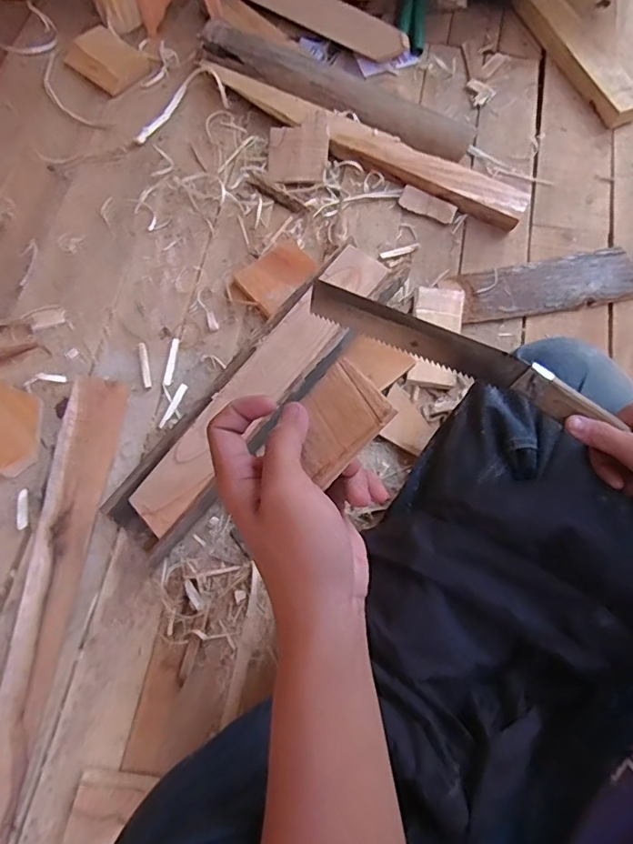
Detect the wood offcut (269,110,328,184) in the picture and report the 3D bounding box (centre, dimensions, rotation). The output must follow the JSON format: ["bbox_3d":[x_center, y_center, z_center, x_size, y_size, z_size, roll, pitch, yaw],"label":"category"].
[{"bbox_3d":[-0.026,-0.386,0.746,0.083,0.010,0.099,-1,84,10],"label":"wood offcut"}]

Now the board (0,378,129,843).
[{"bbox_3d":[-0.263,0.180,0.531,0.055,0.018,0.486,3,69,-1],"label":"board"}]

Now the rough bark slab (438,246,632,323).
[{"bbox_3d":[0.297,-0.180,0.686,0.240,0.014,0.078,-11,70,-6],"label":"rough bark slab"}]

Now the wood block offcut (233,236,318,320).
[{"bbox_3d":[-0.051,-0.185,0.682,0.107,0.019,0.074,-41,76,-15],"label":"wood block offcut"}]

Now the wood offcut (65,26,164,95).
[{"bbox_3d":[-0.322,-0.564,0.820,0.118,0.014,0.100,38,73,12],"label":"wood offcut"}]

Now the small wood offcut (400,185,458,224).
[{"bbox_3d":[0.154,-0.300,0.735,0.079,0.006,0.030,27,95,5],"label":"small wood offcut"}]

